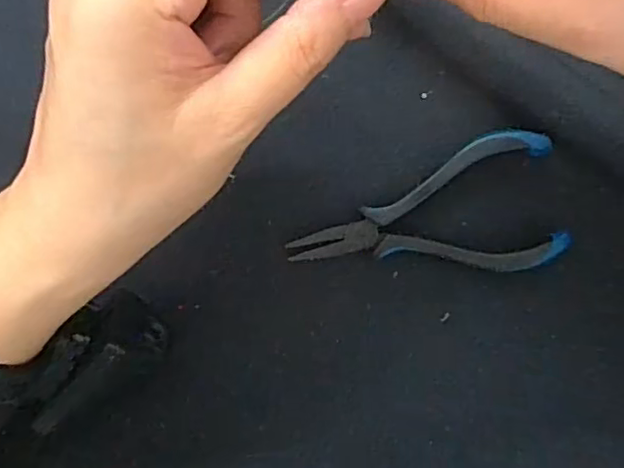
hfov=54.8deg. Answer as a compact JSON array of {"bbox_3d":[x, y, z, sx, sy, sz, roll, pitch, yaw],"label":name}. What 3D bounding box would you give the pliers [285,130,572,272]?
[{"bbox_3d":[0.049,-0.003,0.268,0.116,0.021,0.059,-16,95,4],"label":"pliers"}]

